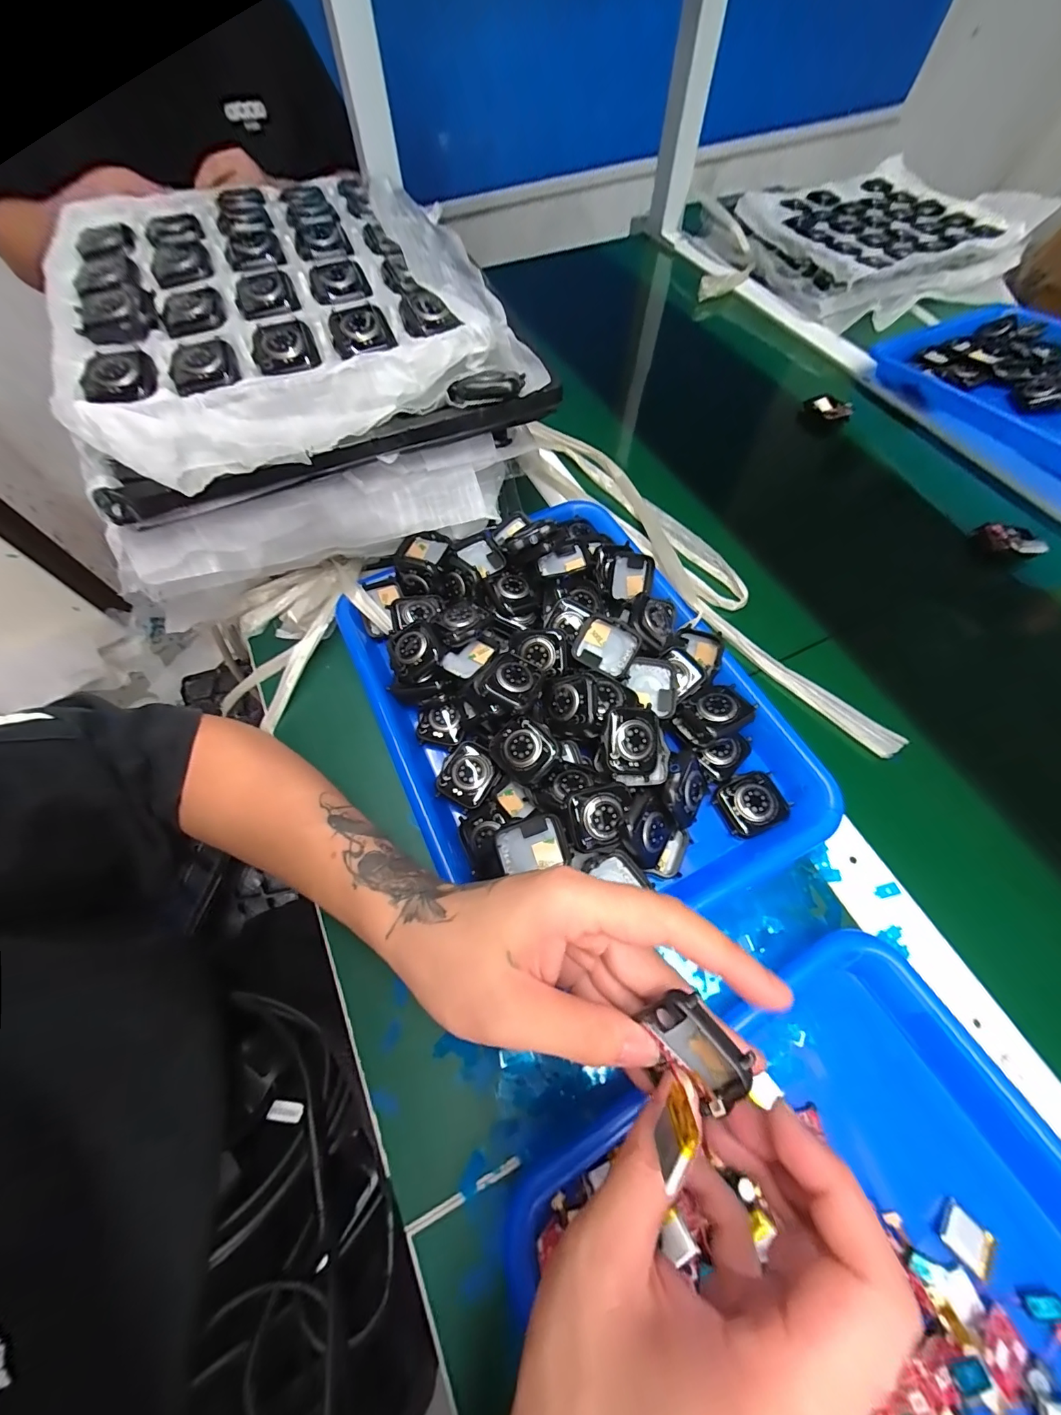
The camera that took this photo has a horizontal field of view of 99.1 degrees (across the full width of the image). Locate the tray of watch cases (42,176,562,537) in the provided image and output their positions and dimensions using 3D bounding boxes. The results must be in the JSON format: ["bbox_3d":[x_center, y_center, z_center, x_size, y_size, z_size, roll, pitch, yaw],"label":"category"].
[{"bbox_3d":[-0.185,-0.315,0.360,0.298,0.069,0.343,-21,65,-9],"label":"tray of watch cases"}]

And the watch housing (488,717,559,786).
[{"bbox_3d":[-0.004,0.028,0.294,0.037,0.010,0.039,-43,68,-1],"label":"watch housing"}]

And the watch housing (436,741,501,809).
[{"bbox_3d":[-0.042,0.046,0.308,0.038,0.007,0.039,31,68,16],"label":"watch housing"}]

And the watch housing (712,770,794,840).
[{"bbox_3d":[0.150,0.064,0.304,0.045,0.008,0.038,-24,65,-10],"label":"watch housing"}]

